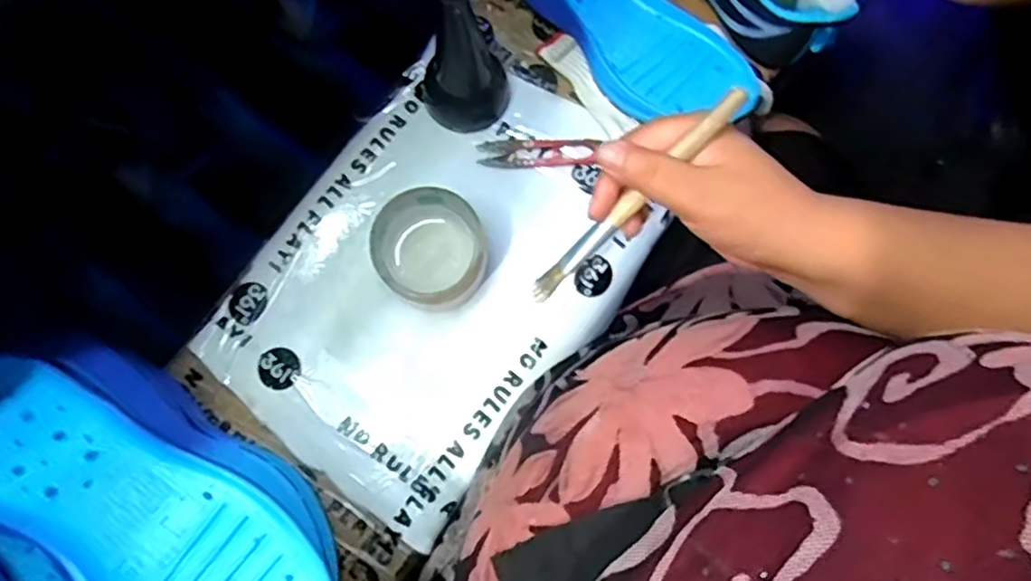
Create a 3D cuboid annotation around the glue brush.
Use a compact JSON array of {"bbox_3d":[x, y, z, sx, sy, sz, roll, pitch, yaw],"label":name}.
[{"bbox_3d":[0.061,-0.046,0.353,0.153,0.007,0.011,-45,79,25],"label":"glue brush"}]

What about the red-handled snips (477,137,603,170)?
[{"bbox_3d":[0.019,-0.113,0.538,0.097,0.008,0.027,0,76,2],"label":"red-handled snips"}]

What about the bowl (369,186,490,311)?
[{"bbox_3d":[-0.063,-0.029,0.494,0.078,0.047,0.081,0,76,-1],"label":"bowl"}]

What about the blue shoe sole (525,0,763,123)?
[{"bbox_3d":[0.089,-0.214,0.540,0.093,0.043,0.240,-42,81,-10],"label":"blue shoe sole"}]

